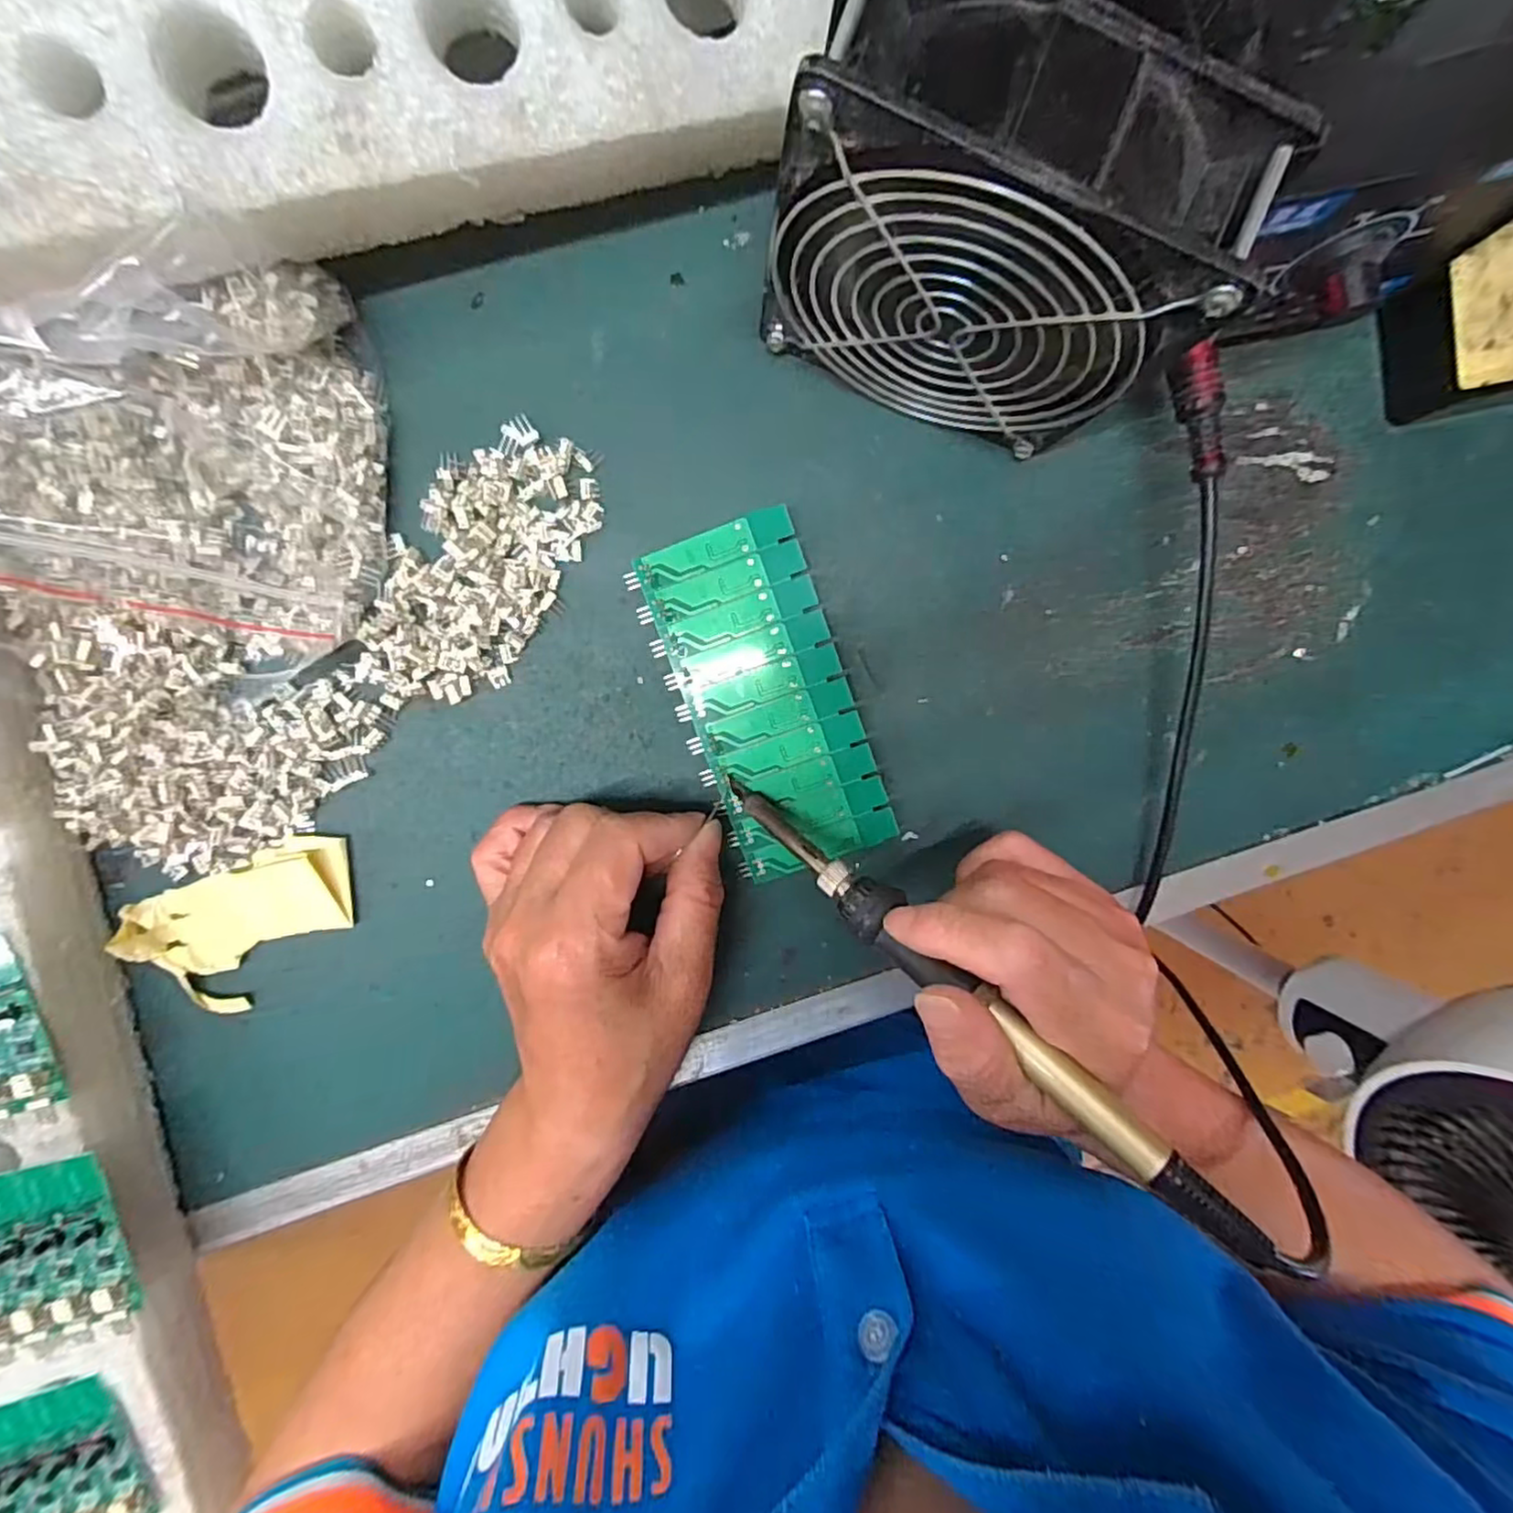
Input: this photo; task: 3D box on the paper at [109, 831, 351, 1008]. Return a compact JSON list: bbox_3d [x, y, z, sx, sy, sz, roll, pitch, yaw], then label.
[{"bbox_3d":[-0.195,0.067,0.263,0.077,0.022,0.052,-24,99,-1],"label":"paper"}]

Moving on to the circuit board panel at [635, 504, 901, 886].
[{"bbox_3d":[0.005,-0.021,0.270,0.064,0.009,0.137,-21,97,-2],"label":"circuit board panel"}]

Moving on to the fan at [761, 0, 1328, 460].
[{"bbox_3d":[0.064,-0.149,0.207,0.121,0.117,0.048,20,95,-7],"label":"fan"}]

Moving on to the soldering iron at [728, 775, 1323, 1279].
[{"bbox_3d":[0.062,0.070,0.222,0.205,0.014,0.017,40,93,27],"label":"soldering iron"}]

